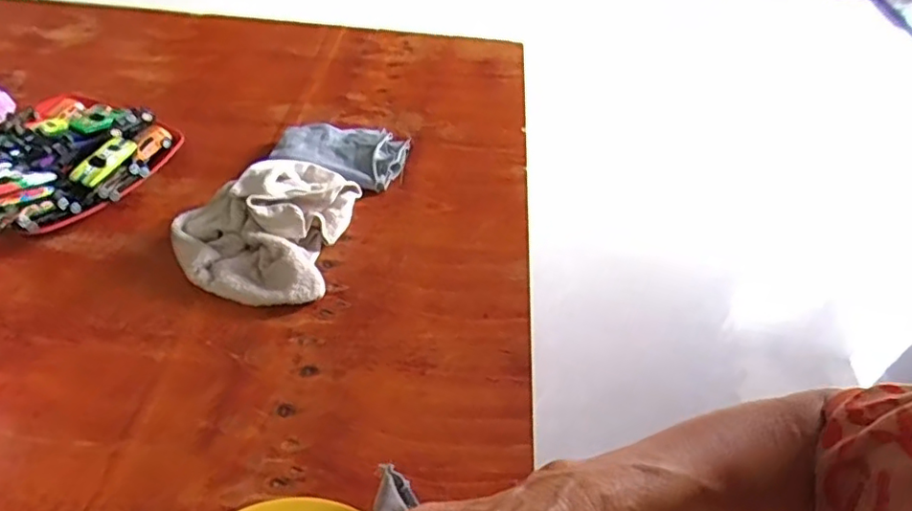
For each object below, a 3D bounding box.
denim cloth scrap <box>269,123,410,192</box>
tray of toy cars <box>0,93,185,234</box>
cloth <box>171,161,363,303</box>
[{"bbox_3d":[-0.129,-0.116,0.676,0.138,0.025,0.089,13,45,9],"label":"denim cloth scrap"},{"bbox_3d":[-0.414,-0.101,0.616,0.199,0.049,0.199,21,47,16],"label":"tray of toy cars"},{"bbox_3d":[-0.179,-0.039,0.571,0.146,0.056,0.179,9,45,5],"label":"cloth"}]

